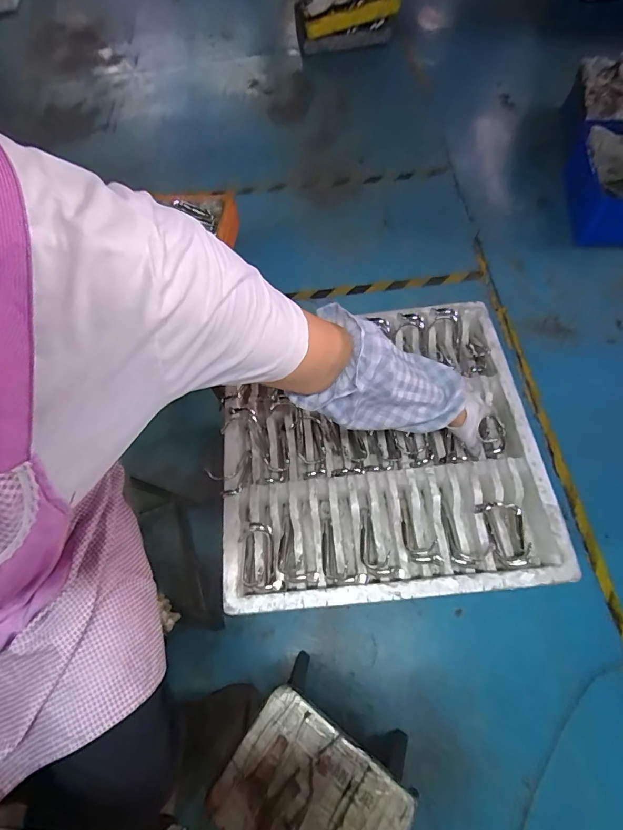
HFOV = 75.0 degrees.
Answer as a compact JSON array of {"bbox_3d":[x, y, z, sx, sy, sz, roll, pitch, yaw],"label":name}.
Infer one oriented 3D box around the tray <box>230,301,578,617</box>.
[{"bbox_3d":[0.116,0.059,0.759,0.547,0.079,0.529,-6,62,1],"label":"tray"}]

